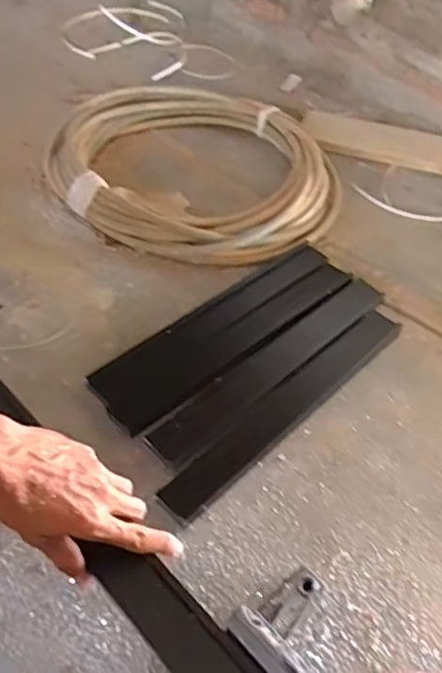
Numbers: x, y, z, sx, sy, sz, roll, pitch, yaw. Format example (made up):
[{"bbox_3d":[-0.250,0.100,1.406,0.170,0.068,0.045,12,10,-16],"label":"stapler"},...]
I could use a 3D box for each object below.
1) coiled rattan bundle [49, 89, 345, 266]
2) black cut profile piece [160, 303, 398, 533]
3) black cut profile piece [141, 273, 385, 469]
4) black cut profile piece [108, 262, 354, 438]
[{"bbox_3d":[-0.042,-0.274,0.986,0.414,0.053,0.437,3,48,-3],"label":"coiled rattan bundle"},{"bbox_3d":[0.083,0.078,0.708,0.377,0.012,0.047,-36,60,-29],"label":"black cut profile piece"},{"bbox_3d":[0.068,0.029,0.742,0.370,0.010,0.053,-35,60,-28],"label":"black cut profile piece"},{"bbox_3d":[0.025,0.001,0.765,0.373,0.010,0.051,-35,60,-28],"label":"black cut profile piece"}]

